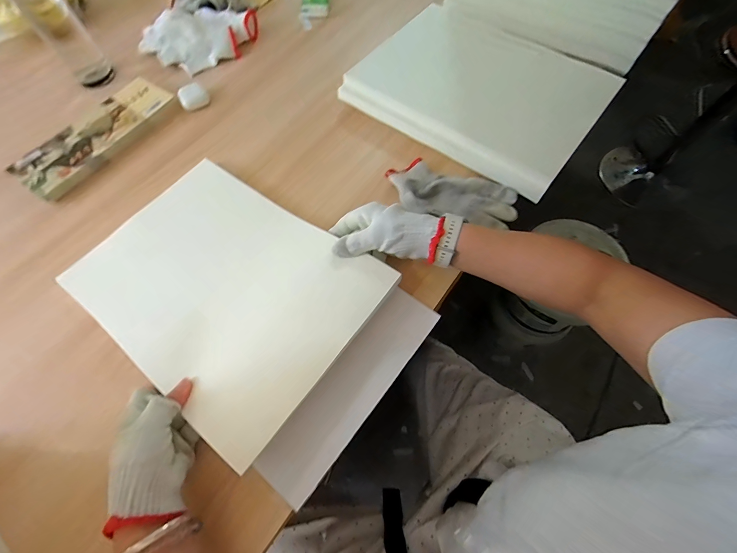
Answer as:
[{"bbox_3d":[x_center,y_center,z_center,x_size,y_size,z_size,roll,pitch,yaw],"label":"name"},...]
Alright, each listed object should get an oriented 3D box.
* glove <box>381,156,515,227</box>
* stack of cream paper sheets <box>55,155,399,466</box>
[{"bbox_3d":[0.123,-0.122,0.505,0.188,0.027,0.082,18,66,10],"label":"glove"},{"bbox_3d":[-0.191,0.001,0.434,0.372,0.028,0.259,31,65,21],"label":"stack of cream paper sheets"}]

